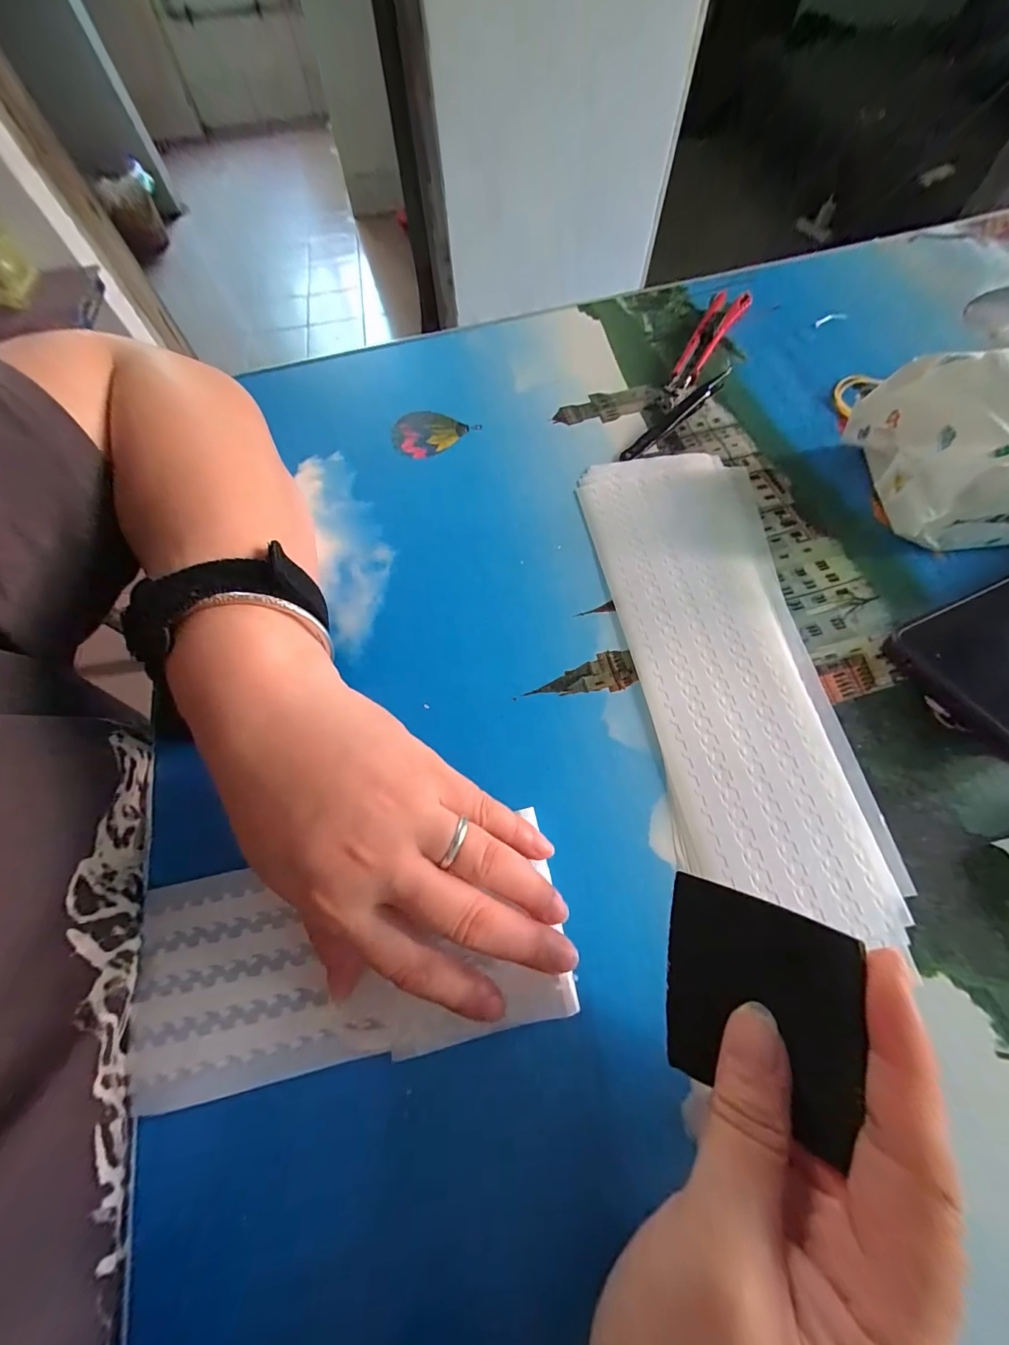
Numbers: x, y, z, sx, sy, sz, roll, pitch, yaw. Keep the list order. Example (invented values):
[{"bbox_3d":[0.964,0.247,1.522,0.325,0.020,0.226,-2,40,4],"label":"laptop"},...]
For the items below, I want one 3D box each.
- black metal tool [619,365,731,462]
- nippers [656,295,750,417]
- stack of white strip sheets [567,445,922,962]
[{"bbox_3d":[0.121,-0.183,0.303,0.108,0.011,0.012,-39,71,-13],"label":"black metal tool"},{"bbox_3d":[0.151,-0.251,0.331,0.027,0.009,0.142,30,72,14],"label":"nippers"},{"bbox_3d":[0.117,-0.017,0.239,0.105,0.007,0.274,-5,67,1],"label":"stack of white strip sheets"}]

